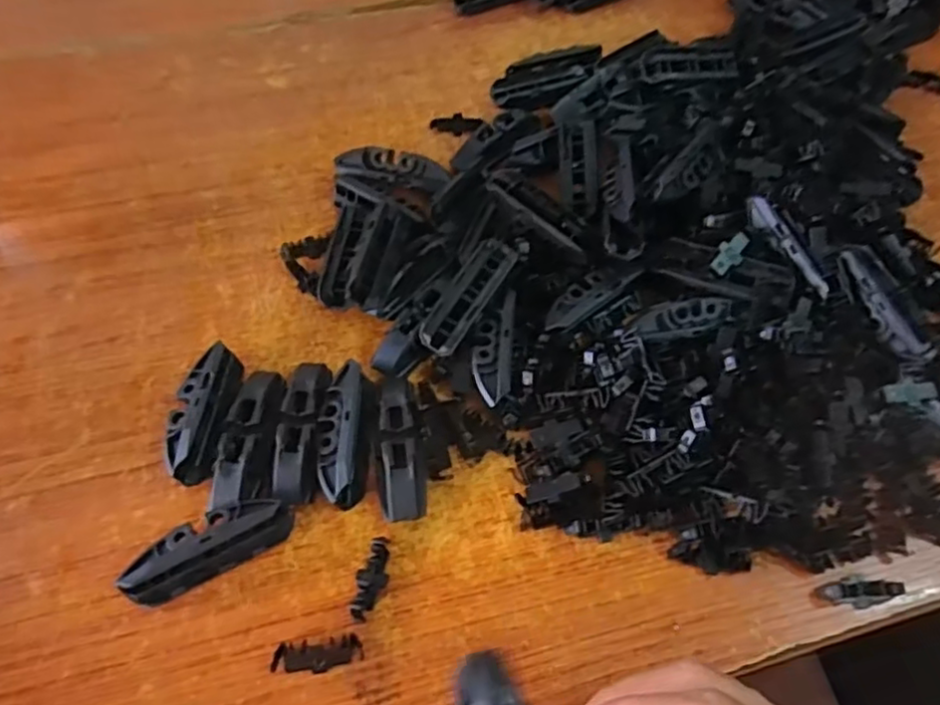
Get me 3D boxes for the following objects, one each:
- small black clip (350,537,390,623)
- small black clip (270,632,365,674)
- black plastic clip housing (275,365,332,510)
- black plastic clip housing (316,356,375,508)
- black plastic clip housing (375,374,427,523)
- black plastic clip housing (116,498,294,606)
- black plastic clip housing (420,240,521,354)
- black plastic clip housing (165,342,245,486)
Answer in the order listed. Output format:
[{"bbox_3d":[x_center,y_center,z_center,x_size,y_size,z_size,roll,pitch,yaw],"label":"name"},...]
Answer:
[{"bbox_3d":[-0.042,0.097,0.291,0.013,0.008,0.036,7,57,3],"label":"small black clip"},{"bbox_3d":[-0.062,0.123,0.273,0.035,0.008,0.012,-6,57,-6],"label":"small black clip"},{"bbox_3d":[-0.080,0.038,0.321,0.019,0.020,0.073,5,57,1],"label":"black plastic clip housing"},{"bbox_3d":[-0.060,0.038,0.320,0.023,0.023,0.069,2,57,-1],"label":"black plastic clip housing"},{"bbox_3d":[-0.033,0.044,0.318,0.021,0.021,0.072,-6,57,-6],"label":"black plastic clip housing"},{"bbox_3d":[-0.112,0.083,0.290,0.070,0.021,0.022,-25,61,-17],"label":"black plastic clip housing"},{"bbox_3d":[0.000,-0.031,0.354,0.021,0.010,0.074,29,61,16],"label":"black plastic clip housing"},{"bbox_3d":[-0.129,0.028,0.324,0.020,0.023,0.071,6,57,2],"label":"black plastic clip housing"}]

